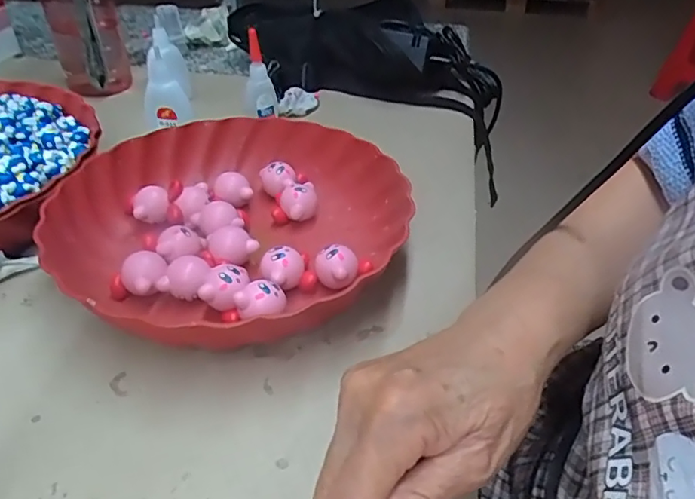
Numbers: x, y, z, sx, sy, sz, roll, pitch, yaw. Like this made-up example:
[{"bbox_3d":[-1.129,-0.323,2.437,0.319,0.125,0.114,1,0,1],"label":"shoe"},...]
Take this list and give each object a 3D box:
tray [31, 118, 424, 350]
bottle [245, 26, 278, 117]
[{"bbox_3d":[-0.080,-0.023,0.397,0.234,0.048,0.239,23,44,28],"label":"tray"},{"bbox_3d":[-0.085,-0.166,0.542,0.025,0.094,0.025,-1,38,1],"label":"bottle"}]

